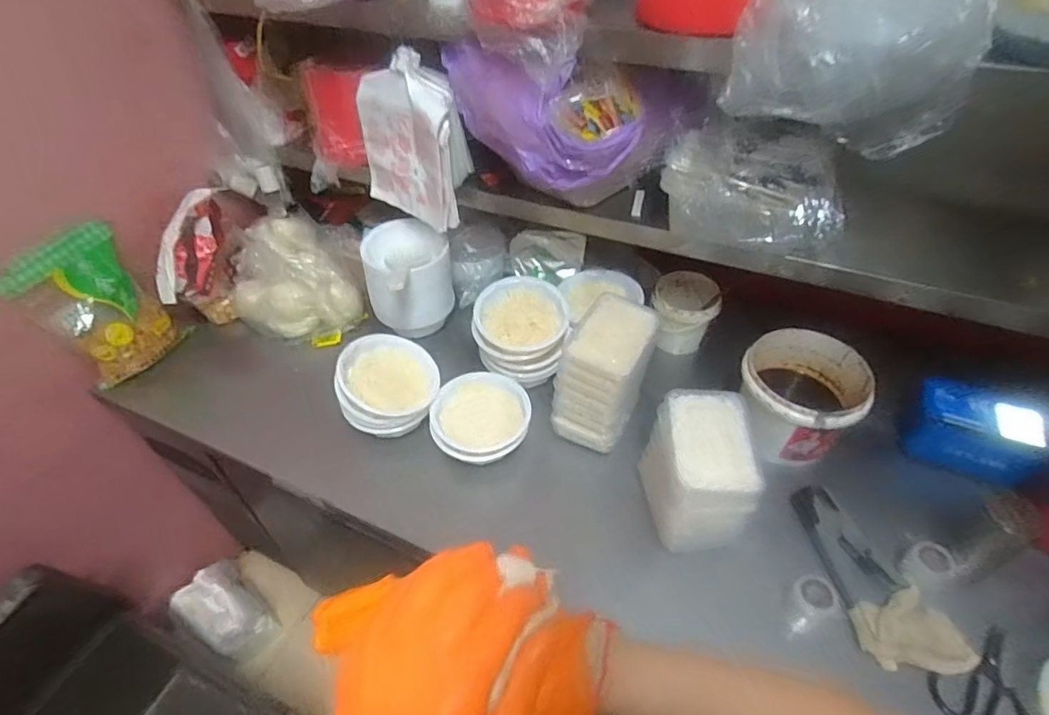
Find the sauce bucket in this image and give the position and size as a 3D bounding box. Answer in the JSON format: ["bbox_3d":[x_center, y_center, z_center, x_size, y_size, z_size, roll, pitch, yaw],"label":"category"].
[{"bbox_3d":[0.450,0.065,0.894,0.171,0.132,0.193,-35,55,-29],"label":"sauce bucket"}]

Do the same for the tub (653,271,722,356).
[{"bbox_3d":[0.322,-0.086,1.094,0.126,0.120,0.141,11,47,11],"label":"tub"}]

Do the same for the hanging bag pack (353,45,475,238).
[{"bbox_3d":[-0.199,-0.389,0.954,0.208,0.250,0.090,28,52,25],"label":"hanging bag pack"}]

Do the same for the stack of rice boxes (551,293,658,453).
[{"bbox_3d":[0.136,0.025,0.901,0.116,0.189,0.170,24,50,21],"label":"stack of rice boxes"}]

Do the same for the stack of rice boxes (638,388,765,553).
[{"bbox_3d":[0.248,0.162,0.776,0.130,0.149,0.175,6,46,6],"label":"stack of rice boxes"}]

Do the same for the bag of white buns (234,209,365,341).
[{"bbox_3d":[-0.503,-0.188,1.149,0.233,0.167,0.275,-22,49,-20],"label":"bag of white buns"}]

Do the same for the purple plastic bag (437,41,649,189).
[{"bbox_3d":[0.010,-0.382,0.824,0.318,0.158,0.123,34,53,6],"label":"purple plastic bag"}]

